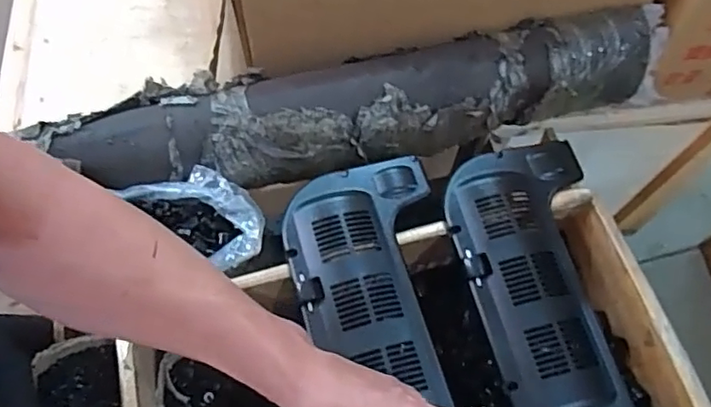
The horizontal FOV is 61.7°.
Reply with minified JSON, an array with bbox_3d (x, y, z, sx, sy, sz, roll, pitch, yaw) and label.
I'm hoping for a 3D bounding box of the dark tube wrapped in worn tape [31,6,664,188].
[{"bbox_3d":[0.030,-0.119,0.720,0.722,0.087,0.132,-12,65,-7],"label":"dark tube wrapped in worn tape"}]

